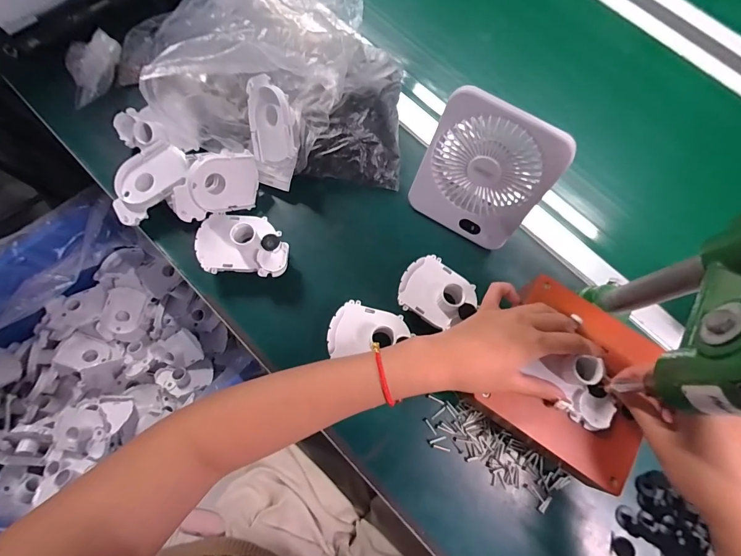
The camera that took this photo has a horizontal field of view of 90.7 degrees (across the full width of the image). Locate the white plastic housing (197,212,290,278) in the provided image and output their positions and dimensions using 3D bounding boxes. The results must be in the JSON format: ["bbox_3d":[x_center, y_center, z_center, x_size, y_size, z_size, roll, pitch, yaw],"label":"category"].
[{"bbox_3d":[-0.147,-0.041,0.421,0.105,0.038,0.074,3,72,-2],"label":"white plastic housing"}]

